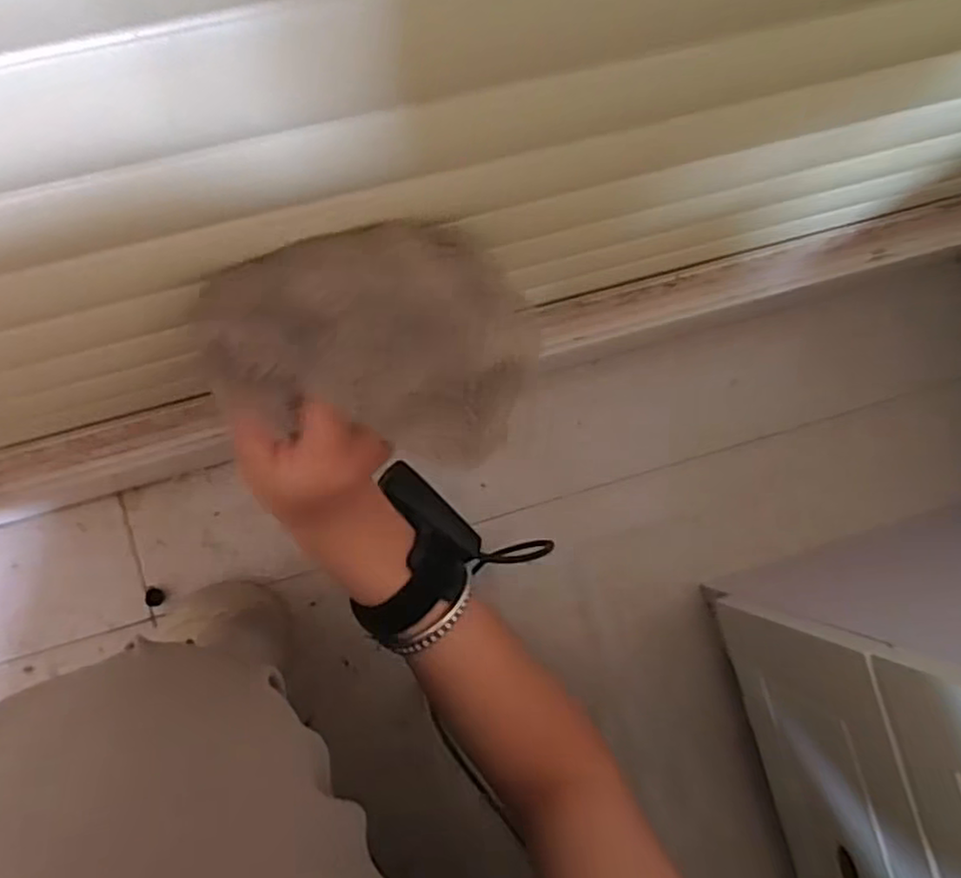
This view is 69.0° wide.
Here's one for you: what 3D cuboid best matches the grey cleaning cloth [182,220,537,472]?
[{"bbox_3d":[-0.034,-0.034,0.244,0.108,0.054,0.068,12,84,-5],"label":"grey cleaning cloth"}]

